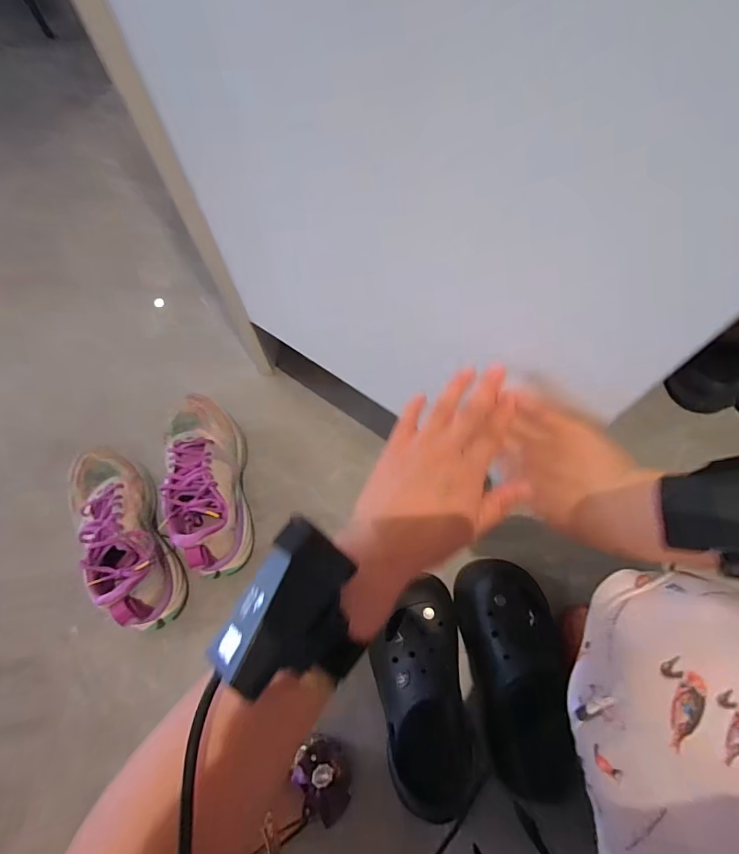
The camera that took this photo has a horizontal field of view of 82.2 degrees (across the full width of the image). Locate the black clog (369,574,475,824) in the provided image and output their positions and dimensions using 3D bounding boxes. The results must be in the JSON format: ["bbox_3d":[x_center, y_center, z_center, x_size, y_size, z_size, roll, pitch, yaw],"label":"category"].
[{"bbox_3d":[0.060,0.308,0.503,0.104,0.076,0.222,-2,66,0],"label":"black clog"}]

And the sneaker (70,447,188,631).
[{"bbox_3d":[-0.331,0.142,0.576,0.098,0.122,0.262,-37,71,-14],"label":"sneaker"}]

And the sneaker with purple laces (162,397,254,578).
[{"bbox_3d":[-0.225,0.075,0.600,0.102,0.121,0.268,-17,67,-6],"label":"sneaker with purple laces"}]

